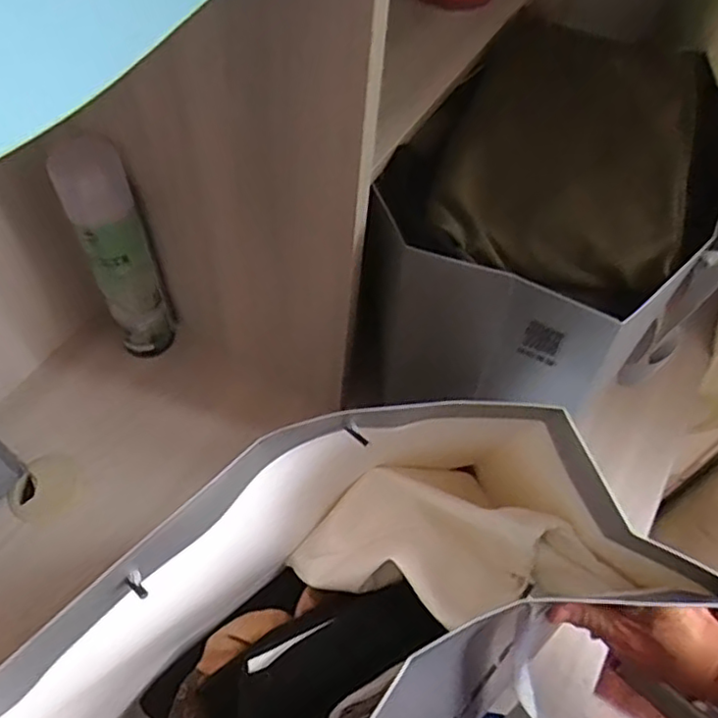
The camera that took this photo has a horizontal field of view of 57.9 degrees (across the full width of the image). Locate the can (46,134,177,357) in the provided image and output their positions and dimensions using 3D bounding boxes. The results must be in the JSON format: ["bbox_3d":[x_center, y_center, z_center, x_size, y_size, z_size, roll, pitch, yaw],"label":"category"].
[{"bbox_3d":[-0.199,-0.079,0.548,0.052,0.223,0.042,-16,61,-14],"label":"can"}]

